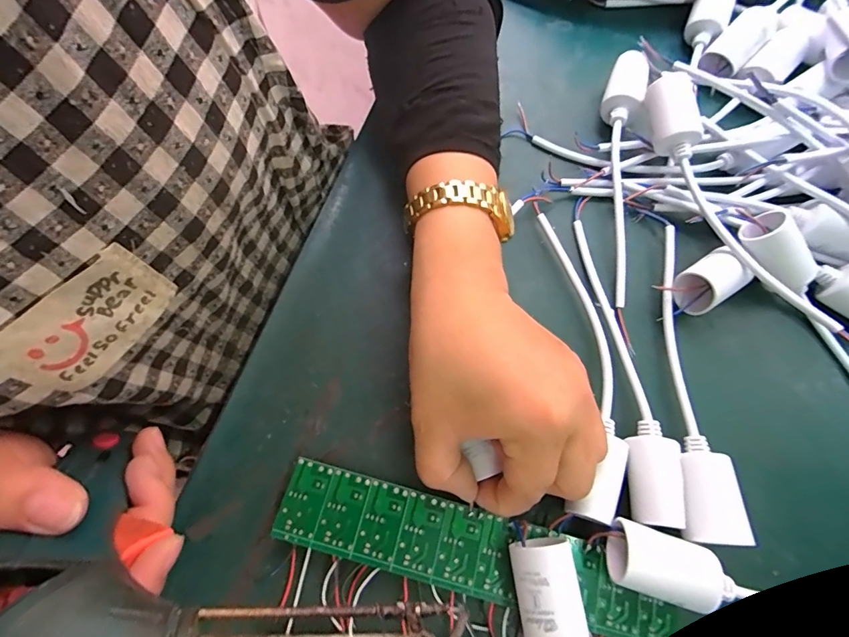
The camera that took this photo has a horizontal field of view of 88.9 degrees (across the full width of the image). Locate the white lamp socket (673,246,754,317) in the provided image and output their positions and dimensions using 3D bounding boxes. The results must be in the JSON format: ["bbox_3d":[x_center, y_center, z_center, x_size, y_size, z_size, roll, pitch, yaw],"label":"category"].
[{"bbox_3d":[0.170,-0.020,0.264,0.036,0.032,0.027,-32,74,-11],"label":"white lamp socket"}]

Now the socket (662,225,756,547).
[{"bbox_3d":[0.145,0.027,0.248,0.026,0.027,0.179,1,71,0],"label":"socket"}]

